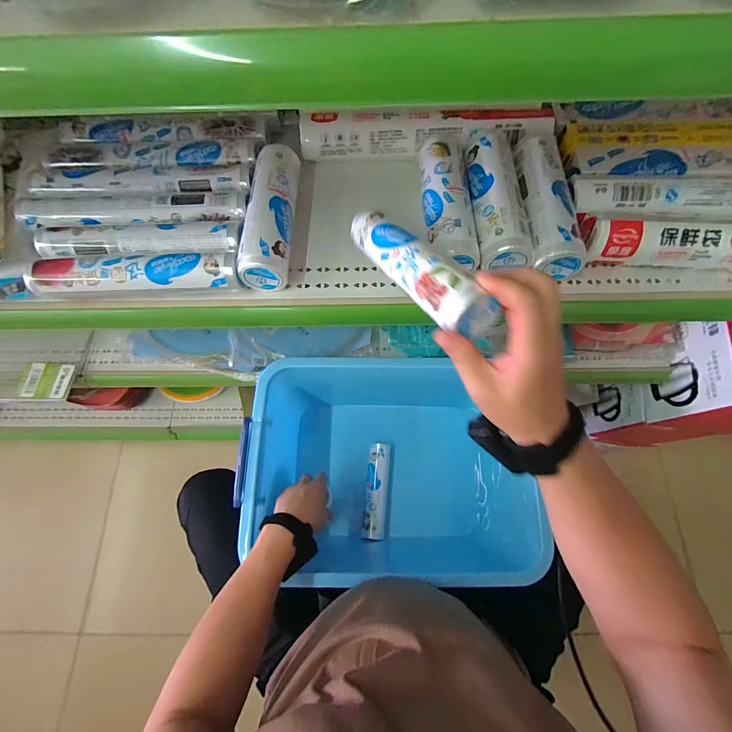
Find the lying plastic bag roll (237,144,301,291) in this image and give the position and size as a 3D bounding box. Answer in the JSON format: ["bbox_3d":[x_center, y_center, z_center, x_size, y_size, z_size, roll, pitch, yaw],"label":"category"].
[{"bbox_3d":[-0.121,-0.197,0.445,0.057,0.047,0.196,1,71,2],"label":"lying plastic bag roll"}]

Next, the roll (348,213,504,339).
[{"bbox_3d":[0.042,-0.100,0.338,0.043,0.042,0.203,-30,52,-9],"label":"roll"}]

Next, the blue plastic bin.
[{"bbox_3d":[0.044,0.208,0.713,0.500,0.295,0.400,1,71,1],"label":"blue plastic bin"}]

